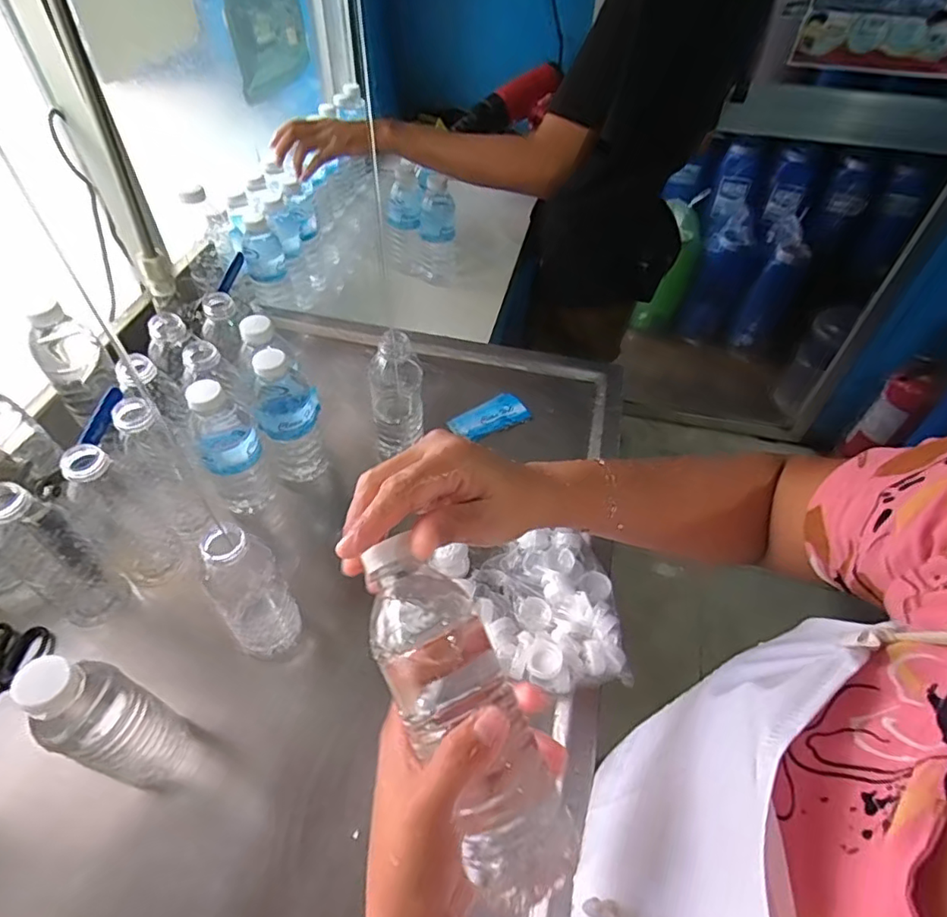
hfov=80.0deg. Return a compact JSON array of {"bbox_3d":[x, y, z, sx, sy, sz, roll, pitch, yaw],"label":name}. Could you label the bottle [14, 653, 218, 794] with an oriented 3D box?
[{"bbox_3d":[-0.249,0.195,0.405,0.048,0.185,0.057,23,54,17],"label":"bottle"}]

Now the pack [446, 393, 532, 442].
[{"bbox_3d":[0.021,-0.053,0.731,0.099,0.008,0.053,-23,54,-19],"label":"pack"}]

